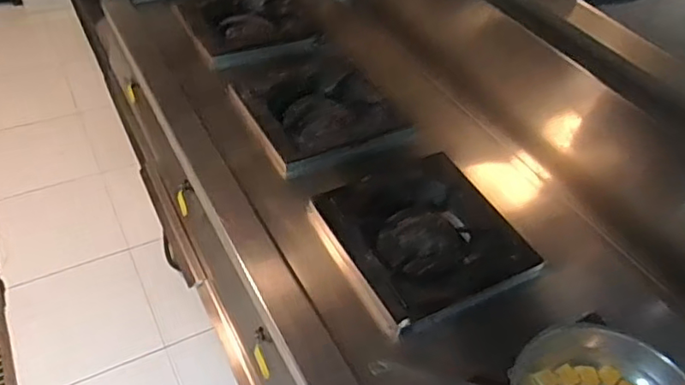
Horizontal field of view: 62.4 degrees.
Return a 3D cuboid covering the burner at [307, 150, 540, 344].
[{"bbox_3d":[0.131,0.066,0.979,0.312,0.049,0.303,-19,50,-24],"label":"burner"}]

